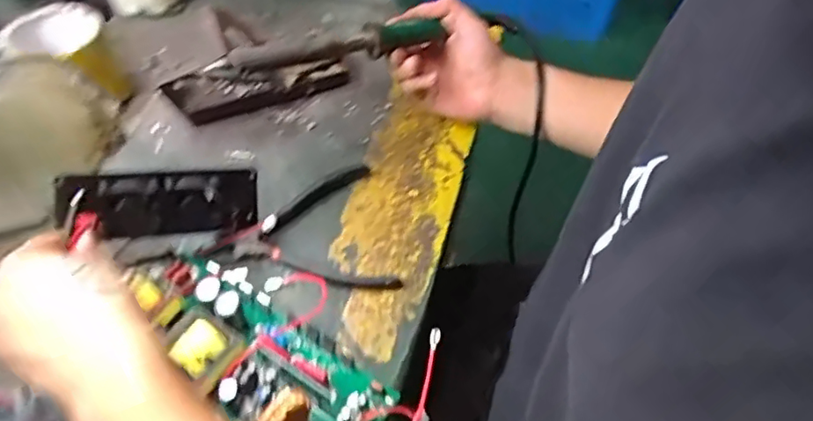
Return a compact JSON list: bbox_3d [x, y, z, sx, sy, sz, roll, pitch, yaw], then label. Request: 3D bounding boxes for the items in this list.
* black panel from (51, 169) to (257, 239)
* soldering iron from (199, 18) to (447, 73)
[{"bbox_3d":[-0.178,-0.007,0.439,0.138,0.047,0.030,-2,50,-29],"label":"black panel"},{"bbox_3d":[-0.065,-0.136,0.504,0.200,0.024,0.024,-15,55,-21],"label":"soldering iron"}]

